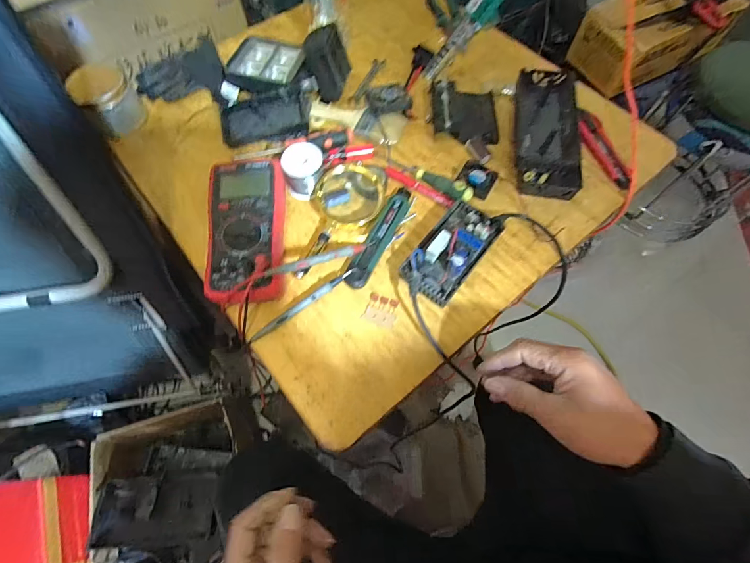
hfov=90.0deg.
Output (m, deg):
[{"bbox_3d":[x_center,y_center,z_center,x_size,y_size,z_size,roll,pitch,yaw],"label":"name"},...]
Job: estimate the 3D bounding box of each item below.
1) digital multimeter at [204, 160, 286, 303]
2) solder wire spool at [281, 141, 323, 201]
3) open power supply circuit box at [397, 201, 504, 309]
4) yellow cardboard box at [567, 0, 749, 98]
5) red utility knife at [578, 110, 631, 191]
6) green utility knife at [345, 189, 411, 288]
[{"bbox_3d":[-0.158,-0.059,0.464,0.089,0.055,0.183,-3,65,-1],"label":"digital multimeter"},{"bbox_3d":[-0.096,-0.149,0.503,0.052,0.054,0.046,-12,65,-6],"label":"solder wire spool"},{"bbox_3d":[0.092,-0.037,0.457,0.068,0.052,0.140,35,70,15],"label":"open power supply circuit box"},{"bbox_3d":[0.802,-0.729,1.089,0.346,0.165,0.232,-26,68,-12],"label":"yellow cardboard box"},{"bbox_3d":[0.330,-0.192,0.545,0.037,0.021,0.141,-12,65,-6],"label":"red utility knife"},{"bbox_3d":[0.009,-0.061,0.489,0.027,0.016,0.159,26,67,12],"label":"green utility knife"}]

